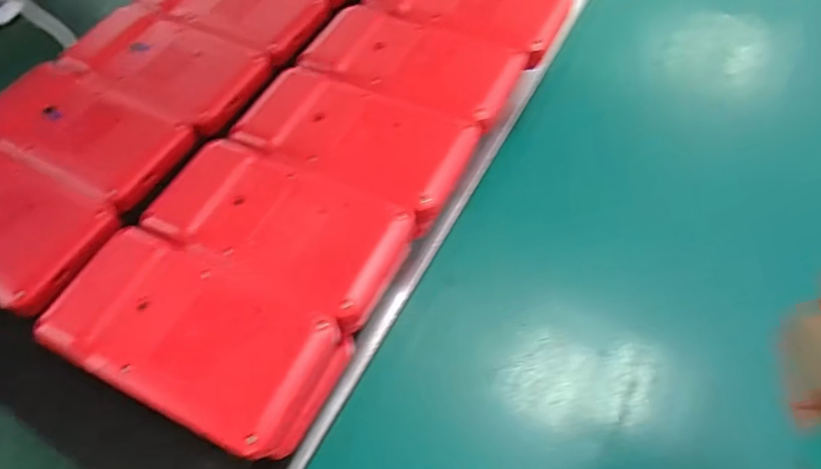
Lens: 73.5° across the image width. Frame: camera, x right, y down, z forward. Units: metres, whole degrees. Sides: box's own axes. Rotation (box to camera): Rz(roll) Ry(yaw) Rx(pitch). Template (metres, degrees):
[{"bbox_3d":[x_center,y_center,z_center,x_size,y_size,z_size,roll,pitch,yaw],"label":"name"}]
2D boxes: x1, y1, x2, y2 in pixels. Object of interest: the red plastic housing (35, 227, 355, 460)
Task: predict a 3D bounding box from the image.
[{"bbox_3d":[-0.095,0.048,0.246,0.119,0.035,0.063,21,62,15],"label":"red plastic housing"}]

